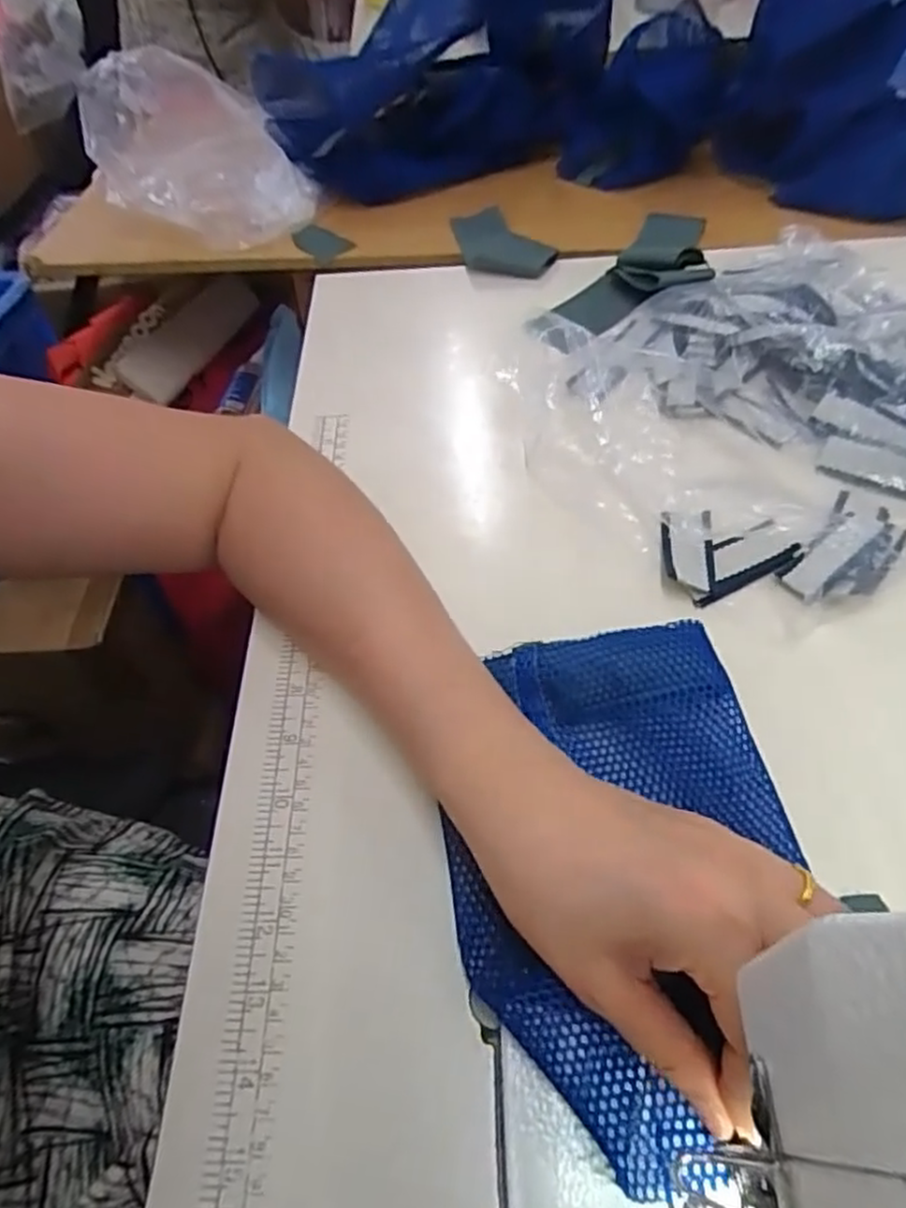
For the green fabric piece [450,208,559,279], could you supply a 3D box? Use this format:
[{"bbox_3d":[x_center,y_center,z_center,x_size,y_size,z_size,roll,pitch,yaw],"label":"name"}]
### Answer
[{"bbox_3d":[0.033,-0.286,0.566,0.054,0.013,0.104,-37,58,-2],"label":"green fabric piece"}]

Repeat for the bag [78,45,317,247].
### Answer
[{"bbox_3d":[-0.208,-0.371,0.568,0.167,0.091,0.121,-4,55,2],"label":"bag"}]

